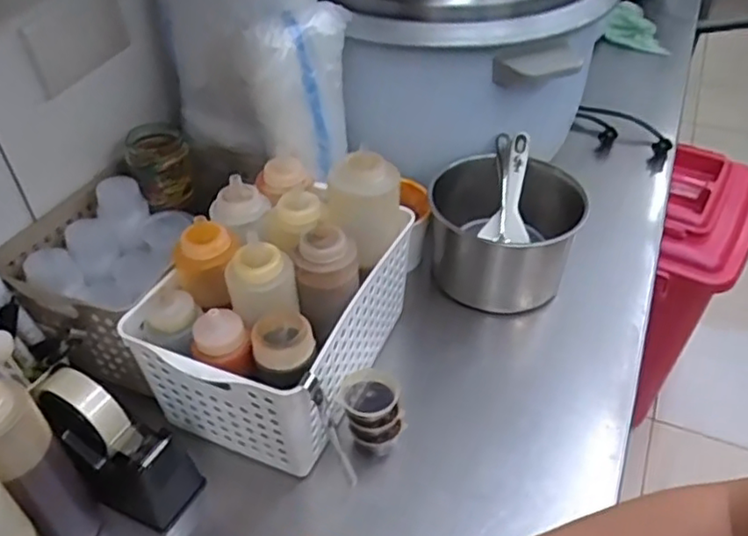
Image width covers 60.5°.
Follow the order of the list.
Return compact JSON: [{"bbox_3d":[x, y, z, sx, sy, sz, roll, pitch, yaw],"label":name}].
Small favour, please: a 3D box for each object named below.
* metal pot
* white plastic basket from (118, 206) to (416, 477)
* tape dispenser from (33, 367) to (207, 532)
[{"bbox_3d":[0.149,-0.038,0.753,0.158,0.123,0.166,-1,42,1],"label":"metal pot"},{"bbox_3d":[-0.090,0.055,0.611,0.186,0.134,0.247,13,44,15],"label":"white plastic basket"},{"bbox_3d":[-0.225,0.150,0.551,0.152,0.101,0.062,23,48,25],"label":"tape dispenser"}]

